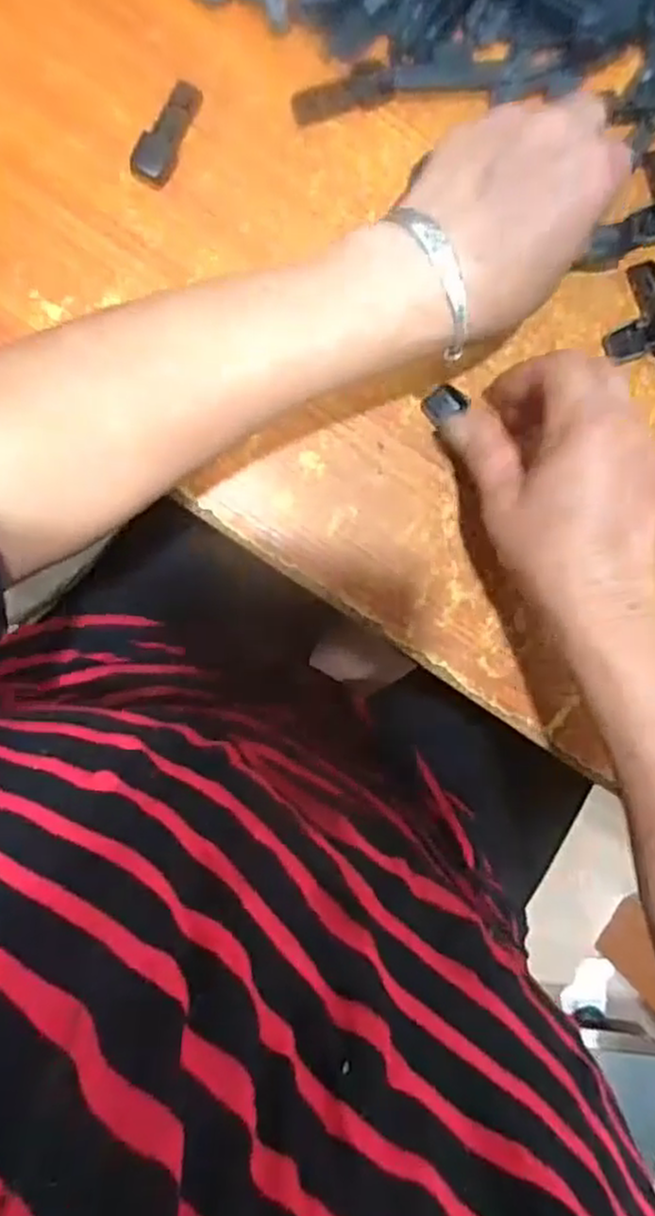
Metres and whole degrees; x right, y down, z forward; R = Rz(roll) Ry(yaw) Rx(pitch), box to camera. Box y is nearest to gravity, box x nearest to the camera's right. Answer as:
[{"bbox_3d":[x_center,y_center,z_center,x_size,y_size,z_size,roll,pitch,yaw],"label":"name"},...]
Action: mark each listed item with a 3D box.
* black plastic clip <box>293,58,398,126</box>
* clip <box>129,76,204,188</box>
[{"bbox_3d":[0.008,-0.257,0.371,0.053,0.006,0.018,-24,93,-5],"label":"black plastic clip"},{"bbox_3d":[-0.078,-0.231,0.361,0.017,0.012,0.051,24,88,-6],"label":"clip"}]

